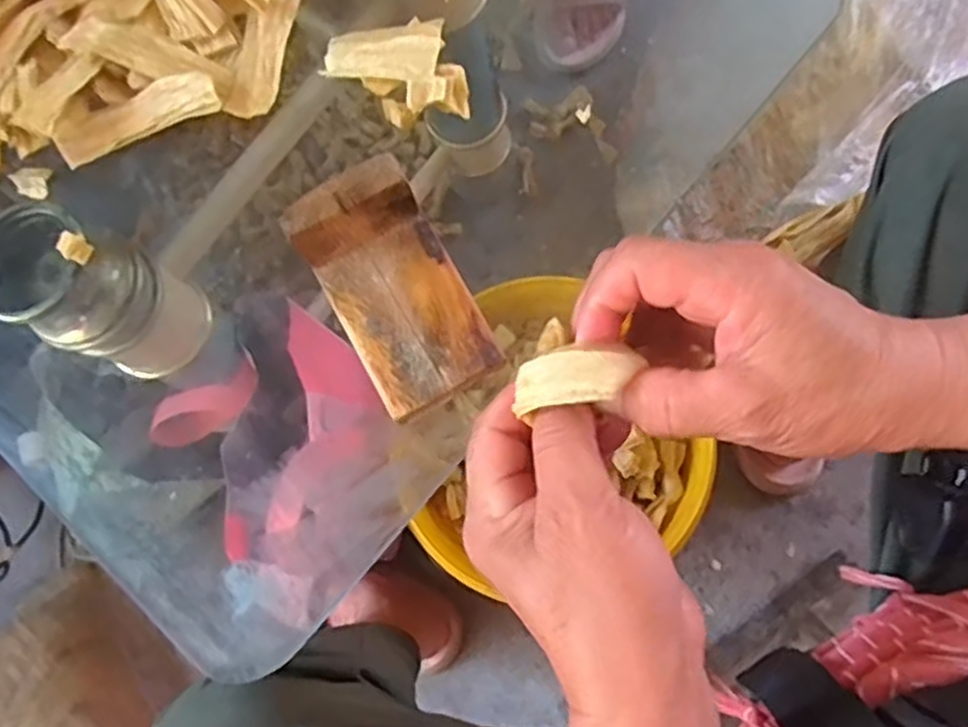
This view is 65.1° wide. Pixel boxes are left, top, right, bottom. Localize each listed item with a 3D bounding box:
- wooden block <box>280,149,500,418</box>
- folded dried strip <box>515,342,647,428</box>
[{"bbox_3d":[-0.041,-0.036,0.359,0.062,0.041,0.108,-31,80,-8],"label":"wooden block"},{"bbox_3d":[0.032,0.006,0.264,0.045,0.012,0.023,-12,77,18],"label":"folded dried strip"}]

